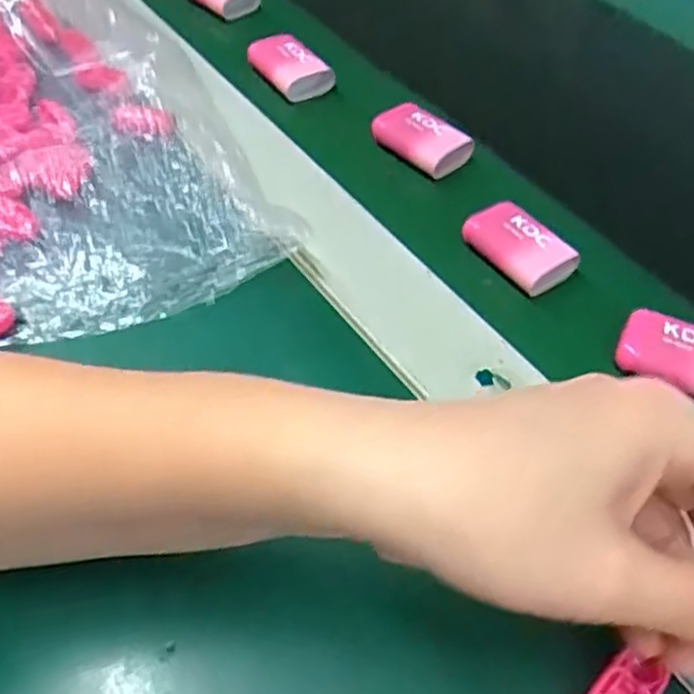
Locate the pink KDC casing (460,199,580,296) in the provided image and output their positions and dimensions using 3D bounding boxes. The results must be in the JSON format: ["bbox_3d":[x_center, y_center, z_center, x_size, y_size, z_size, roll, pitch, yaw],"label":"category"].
[{"bbox_3d":[0.083,-0.049,0.360,0.035,0.014,0.049,-29,57,-25],"label":"pink KDC casing"}]

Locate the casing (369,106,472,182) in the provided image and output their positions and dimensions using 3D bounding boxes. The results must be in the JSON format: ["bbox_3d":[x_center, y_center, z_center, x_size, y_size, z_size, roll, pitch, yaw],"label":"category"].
[{"bbox_3d":[0.040,-0.117,0.419,0.049,0.017,0.040,37,57,25],"label":"casing"}]

